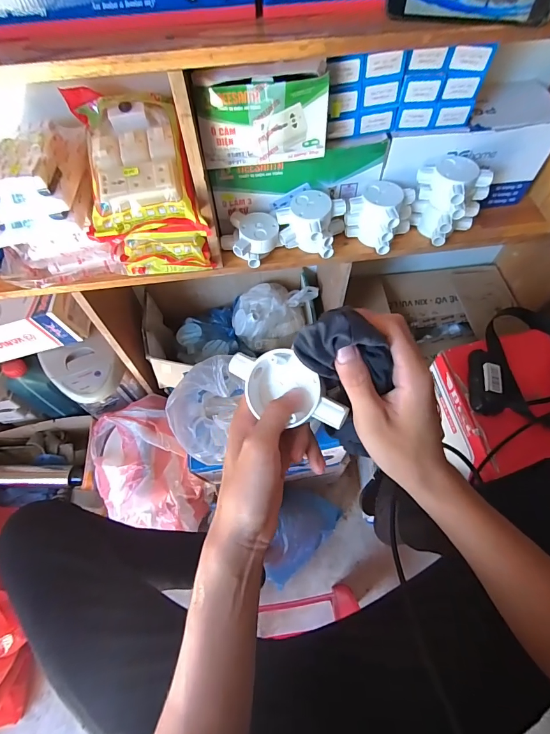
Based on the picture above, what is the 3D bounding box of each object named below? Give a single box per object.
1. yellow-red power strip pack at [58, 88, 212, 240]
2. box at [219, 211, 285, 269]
[{"bbox_3d":[-0.201,-0.299,0.516,0.146,0.051,0.228,-13,81,-2],"label":"yellow-red power strip pack"},{"bbox_3d":[-0.043,-0.214,0.611,0.102,0.051,0.083,6,61,5],"label":"box"}]

